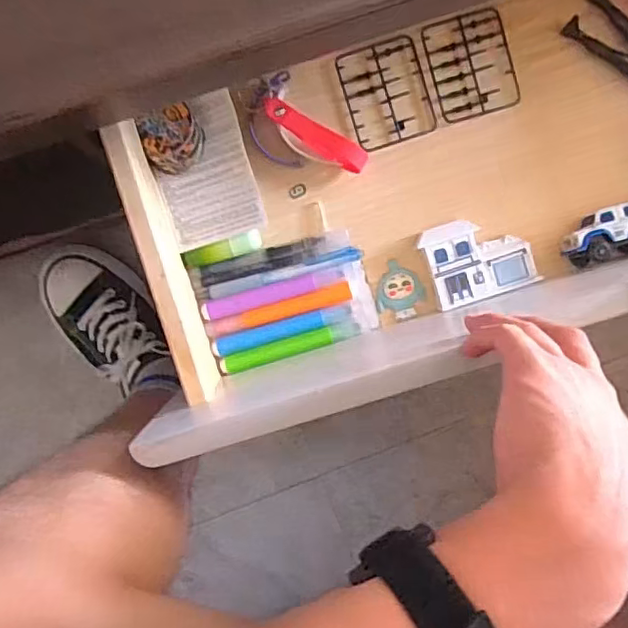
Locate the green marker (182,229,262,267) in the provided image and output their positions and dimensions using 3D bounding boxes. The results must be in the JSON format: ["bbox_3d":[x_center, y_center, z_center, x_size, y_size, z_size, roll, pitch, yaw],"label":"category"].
[{"bbox_3d":[-0.076,-0.053,0.501,0.066,0.013,0.016,-20,92,0],"label":"green marker"}]

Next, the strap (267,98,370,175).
[{"bbox_3d":[0.002,-0.147,0.494,0.091,0.026,0.020,29,92,-2],"label":"strap"}]

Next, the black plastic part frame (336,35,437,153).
[{"bbox_3d":[0.062,-0.187,0.505,0.069,0.004,0.084,-17,92,0],"label":"black plastic part frame"}]

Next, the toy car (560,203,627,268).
[{"bbox_3d":[0.251,-0.068,0.507,0.078,0.041,0.042,-16,92,0],"label":"toy car"}]

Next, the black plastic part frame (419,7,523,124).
[{"bbox_3d":[0.134,-0.210,0.505,0.070,0.004,0.084,-15,92,0],"label":"black plastic part frame"}]

